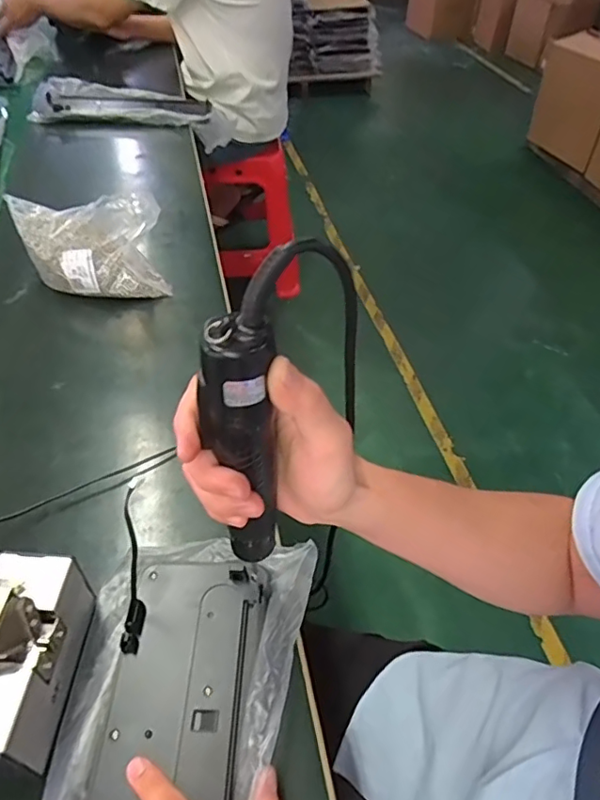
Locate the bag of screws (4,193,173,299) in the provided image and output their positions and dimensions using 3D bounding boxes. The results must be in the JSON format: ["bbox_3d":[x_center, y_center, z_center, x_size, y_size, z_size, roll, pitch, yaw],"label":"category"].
[{"bbox_3d":[-0.288,-0.208,0.730,0.208,0.125,0.084,11,46,8],"label":"bag of screws"}]

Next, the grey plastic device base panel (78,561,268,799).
[{"bbox_3d":[-0.087,0.269,0.336,0.107,0.023,0.358,2,47,1],"label":"grey plastic device base panel"}]

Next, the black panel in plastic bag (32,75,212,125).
[{"bbox_3d":[-0.394,-0.665,1.219,0.383,0.037,0.171,-1,46,-3],"label":"black panel in plastic bag"}]

